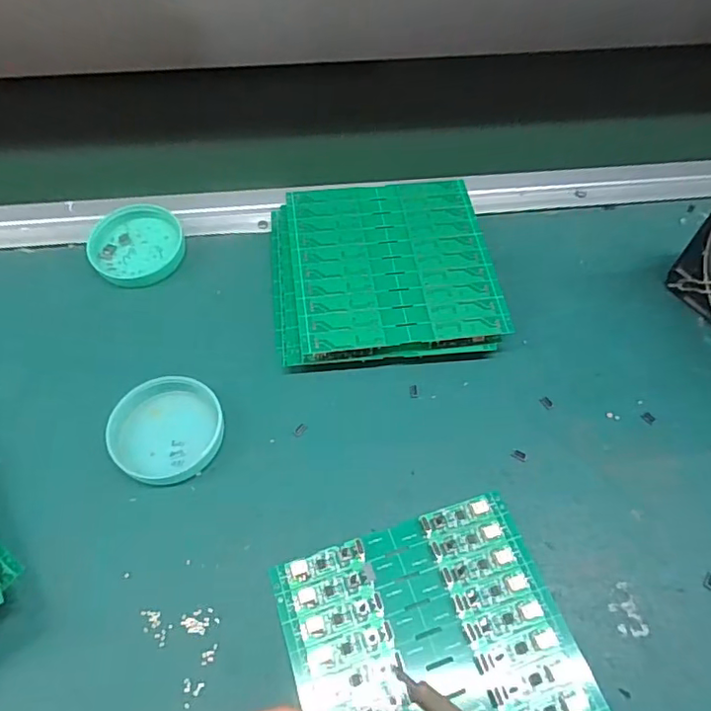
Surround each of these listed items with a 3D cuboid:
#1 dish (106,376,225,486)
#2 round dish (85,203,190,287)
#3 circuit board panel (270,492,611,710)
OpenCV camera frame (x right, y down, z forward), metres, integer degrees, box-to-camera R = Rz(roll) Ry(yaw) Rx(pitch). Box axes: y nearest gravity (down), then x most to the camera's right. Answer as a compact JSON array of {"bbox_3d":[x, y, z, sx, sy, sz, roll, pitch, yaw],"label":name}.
[{"bbox_3d":[-0.112,0.043,0.326,0.063,0.018,0.060,1,57,-1],"label":"dish"},{"bbox_3d":[-0.160,-0.082,0.404,0.066,0.016,0.062,1,58,-1],"label":"round dish"},{"bbox_3d":[0.042,0.149,0.267,0.133,0.010,0.138,-15,60,-11],"label":"circuit board panel"}]

